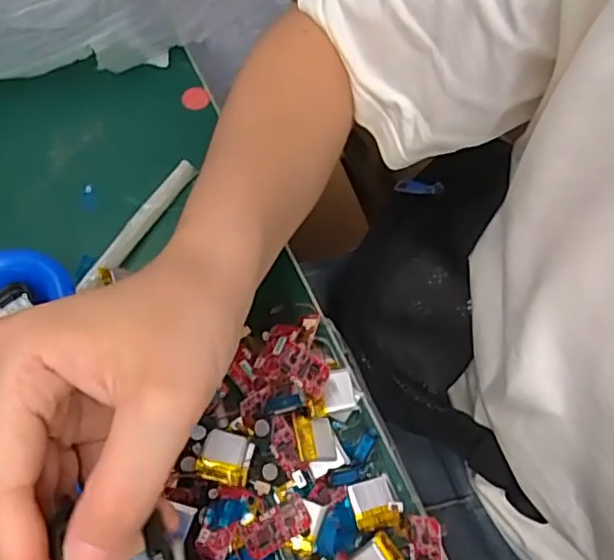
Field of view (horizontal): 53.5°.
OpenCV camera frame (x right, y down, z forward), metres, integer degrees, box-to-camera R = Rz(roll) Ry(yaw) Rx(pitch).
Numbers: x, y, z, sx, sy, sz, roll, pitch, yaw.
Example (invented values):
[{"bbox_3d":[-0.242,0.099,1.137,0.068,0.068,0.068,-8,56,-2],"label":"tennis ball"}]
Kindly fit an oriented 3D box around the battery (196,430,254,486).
[{"bbox_3d":[-0.034,0.074,0.257,0.023,0.004,0.020,20,58,-15],"label":"battery"}]

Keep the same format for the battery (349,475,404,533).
[{"bbox_3d":[0.030,0.096,0.263,0.020,0.005,0.021,-12,65,-5],"label":"battery"}]

